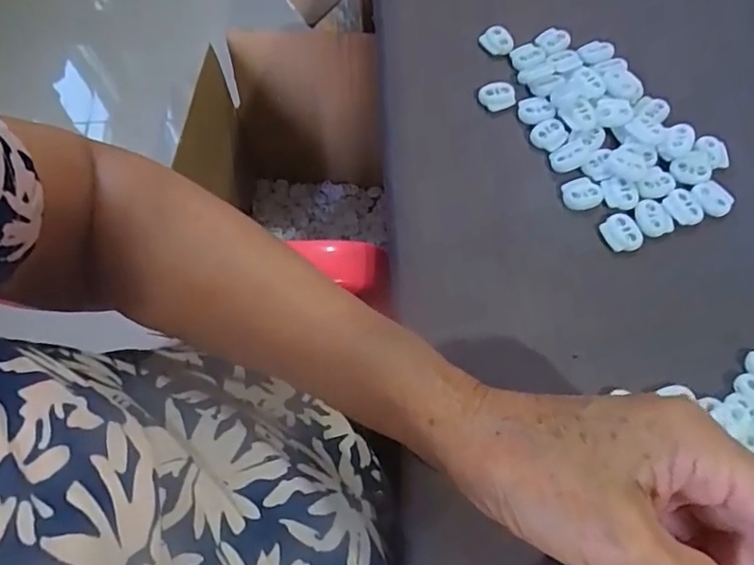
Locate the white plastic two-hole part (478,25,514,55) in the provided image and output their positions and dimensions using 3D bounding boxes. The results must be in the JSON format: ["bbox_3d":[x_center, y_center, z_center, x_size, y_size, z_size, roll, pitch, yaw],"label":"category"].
[{"bbox_3d":[0.079,-0.160,0.379,0.017,0.005,0.020,-24,67,-10],"label":"white plastic two-hole part"}]

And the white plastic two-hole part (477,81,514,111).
[{"bbox_3d":[0.076,-0.117,0.360,0.022,0.005,0.017,-19,66,-8],"label":"white plastic two-hole part"}]

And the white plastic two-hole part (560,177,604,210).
[{"bbox_3d":[0.117,-0.051,0.327,0.023,0.004,0.020,-17,66,-7],"label":"white plastic two-hole part"}]

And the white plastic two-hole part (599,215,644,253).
[{"bbox_3d":[0.135,-0.028,0.314,0.020,0.004,0.022,-19,66,-8],"label":"white plastic two-hole part"}]

